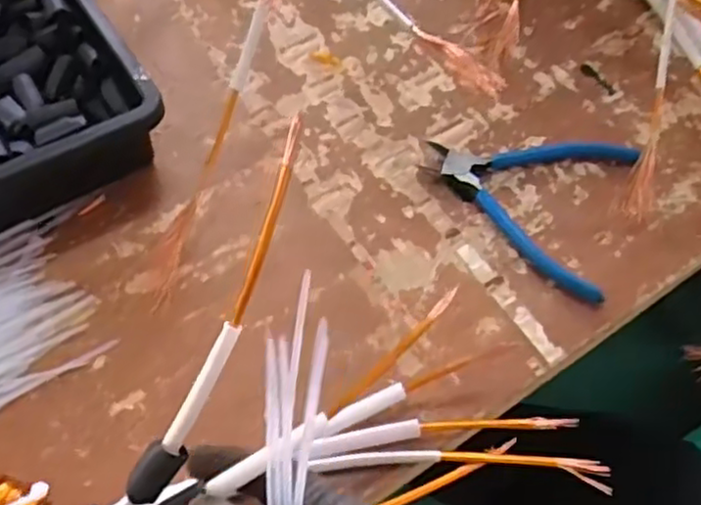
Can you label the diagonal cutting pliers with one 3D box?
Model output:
[{"bbox_3d":[0.115,-0.045,0.487,0.140,0.009,0.127,21,61,9],"label":"diagonal cutting pliers"}]

